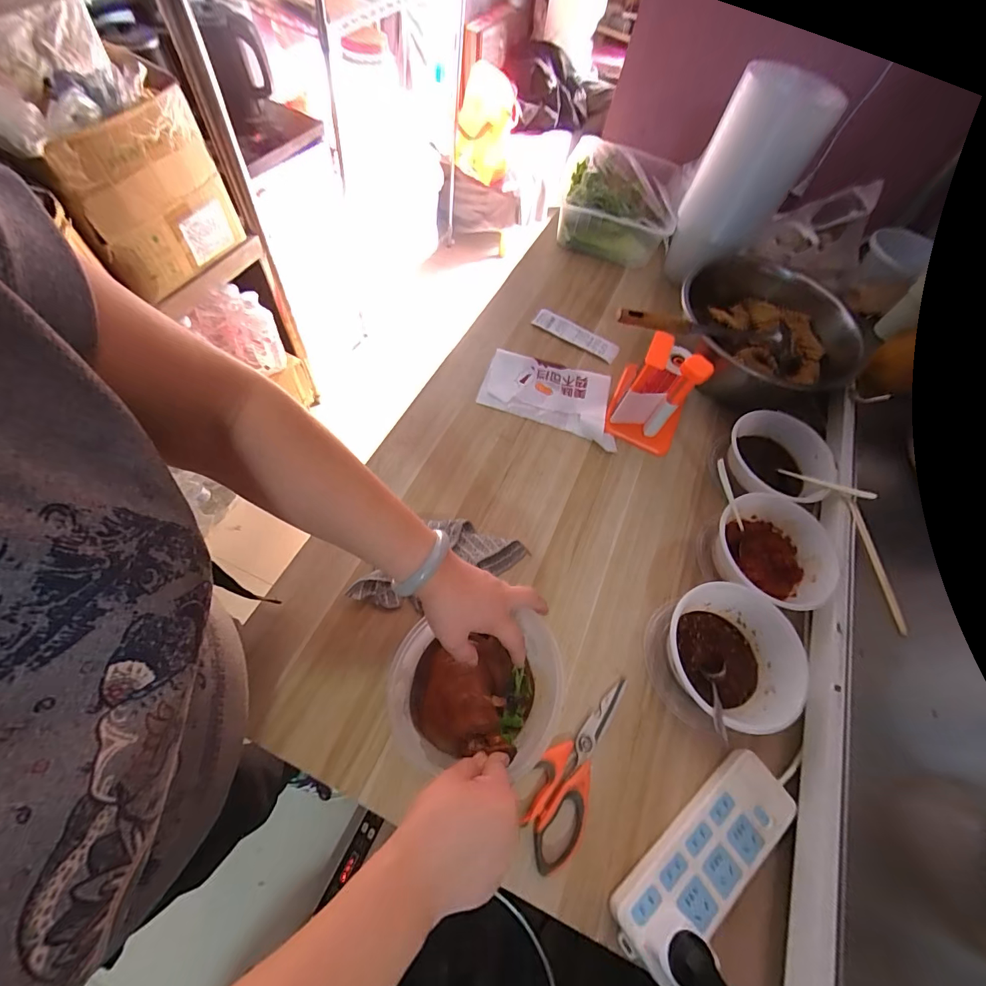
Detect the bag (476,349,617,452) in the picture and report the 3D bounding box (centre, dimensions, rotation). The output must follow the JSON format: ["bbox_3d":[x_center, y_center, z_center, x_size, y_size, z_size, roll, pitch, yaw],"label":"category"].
[{"bbox_3d":[0.106,-0.180,0.734,0.244,0.025,0.137,23,62,5],"label":"bag"}]

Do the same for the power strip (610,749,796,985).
[{"bbox_3d":[0.228,0.386,0.447,0.231,0.032,0.076,-30,70,-21],"label":"power strip"}]

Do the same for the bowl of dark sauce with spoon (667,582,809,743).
[{"bbox_3d":[0.302,0.206,0.526,0.146,0.069,0.158,3,62,-6],"label":"bowl of dark sauce with spoon"}]

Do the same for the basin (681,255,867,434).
[{"bbox_3d":[0.472,-0.285,0.749,0.293,0.106,0.298,3,62,-6],"label":"basin"}]

